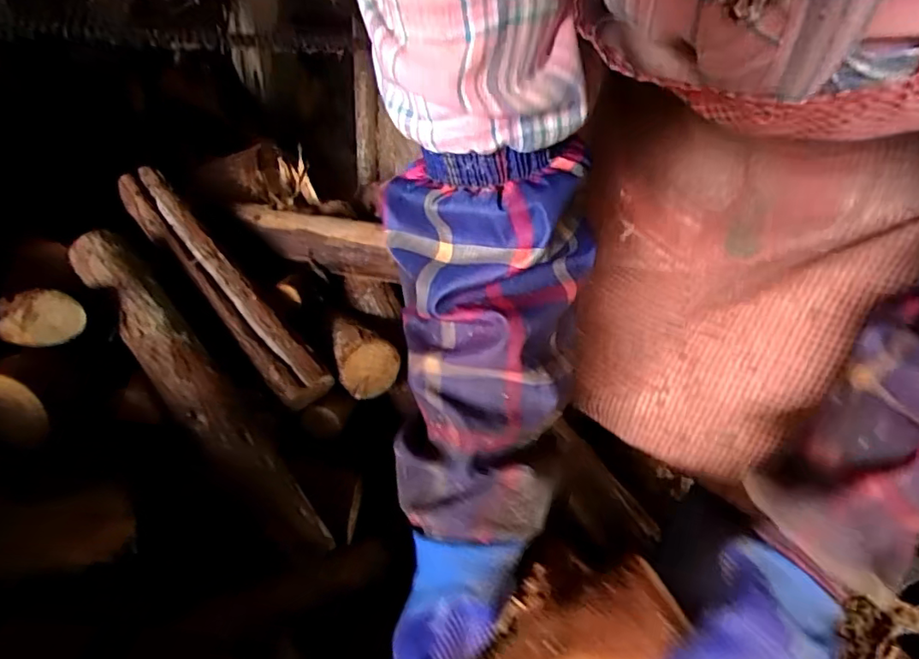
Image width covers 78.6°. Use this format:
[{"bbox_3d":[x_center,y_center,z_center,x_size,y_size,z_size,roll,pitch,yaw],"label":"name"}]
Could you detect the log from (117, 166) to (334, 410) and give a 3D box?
[{"bbox_3d":[-0.374,-0.078,0.858,0.484,0.071,0.080,48,47,11],"label":"log"}]

